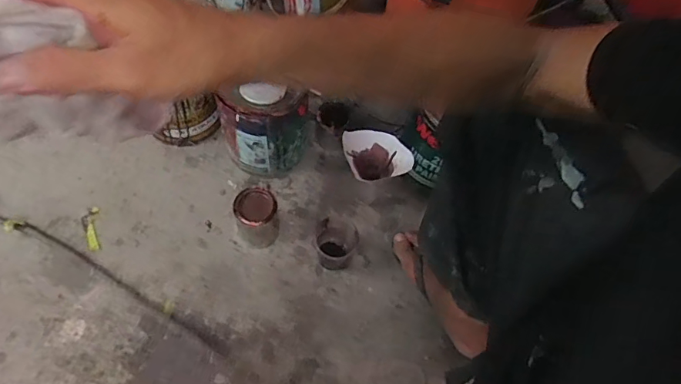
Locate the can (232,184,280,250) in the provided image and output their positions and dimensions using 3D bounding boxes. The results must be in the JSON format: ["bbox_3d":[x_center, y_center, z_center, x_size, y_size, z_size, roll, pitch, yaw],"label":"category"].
[{"bbox_3d":[-0.146,0.049,0.835,0.069,0.109,0.075,2,61,-5],"label":"can"}]

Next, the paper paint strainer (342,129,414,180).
[{"bbox_3d":[0.066,-0.063,0.856,0.126,0.083,0.070,4,61,-3],"label":"paper paint strainer"}]

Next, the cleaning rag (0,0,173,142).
[{"bbox_3d":[-0.169,-0.065,0.262,0.111,0.093,0.048,0,64,-3],"label":"cleaning rag"}]

